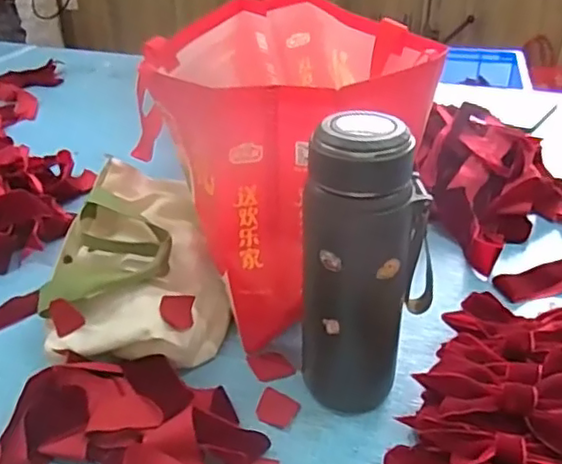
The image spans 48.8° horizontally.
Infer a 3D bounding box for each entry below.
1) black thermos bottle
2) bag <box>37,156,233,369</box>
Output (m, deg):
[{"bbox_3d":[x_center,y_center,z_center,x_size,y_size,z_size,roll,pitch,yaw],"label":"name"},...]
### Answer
[{"bbox_3d":[0.067,0.031,0.499,0.077,0.253,0.089,27,41,37],"label":"black thermos bottle"},{"bbox_3d":[-0.141,0.024,0.632,0.178,0.072,0.228,1,49,2],"label":"bag"}]

